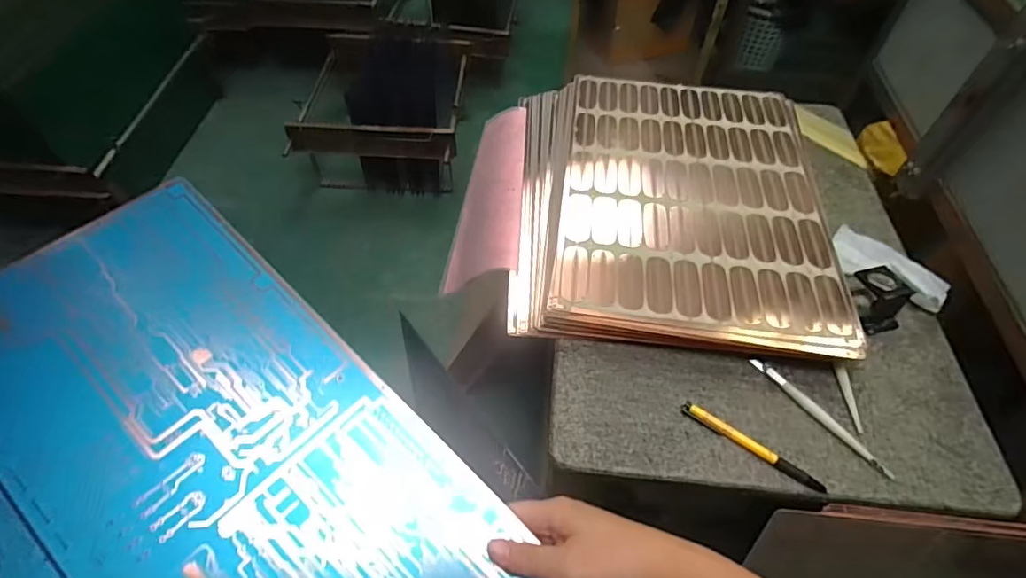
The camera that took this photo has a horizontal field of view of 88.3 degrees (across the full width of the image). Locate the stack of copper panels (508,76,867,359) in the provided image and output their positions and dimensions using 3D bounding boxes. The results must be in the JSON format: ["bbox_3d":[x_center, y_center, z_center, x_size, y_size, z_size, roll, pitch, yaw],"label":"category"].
[{"bbox_3d":[0.190,-0.116,0.662,0.356,0.047,0.434,6,52,3],"label":"stack of copper panels"}]

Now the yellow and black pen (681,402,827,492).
[{"bbox_3d":[0.218,0.143,0.484,0.130,0.010,0.013,31,57,21],"label":"yellow and black pen"}]

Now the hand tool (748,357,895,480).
[{"bbox_3d":[0.290,0.119,0.501,0.013,0.013,0.147,-30,58,-22],"label":"hand tool"}]

